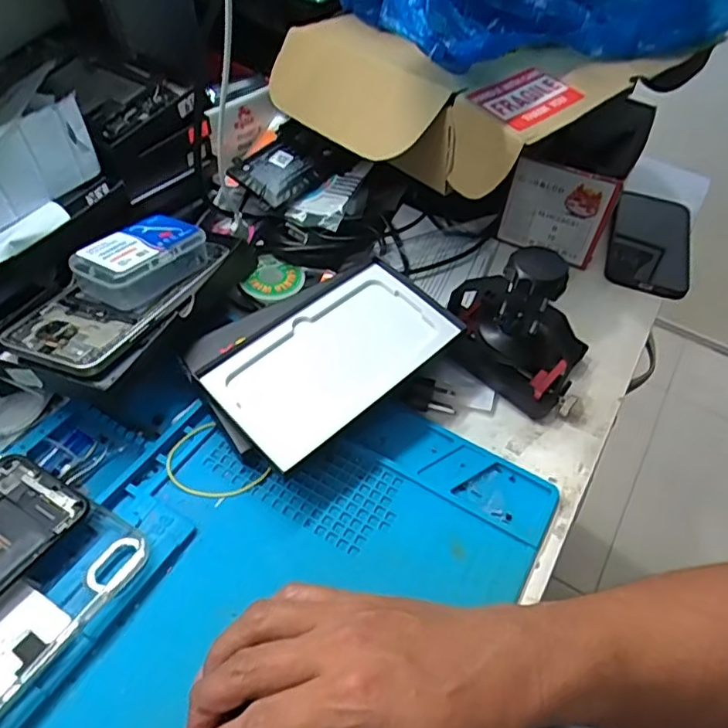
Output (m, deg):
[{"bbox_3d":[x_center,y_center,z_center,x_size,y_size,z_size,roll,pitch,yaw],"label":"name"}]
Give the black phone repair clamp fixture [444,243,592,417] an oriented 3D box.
[{"bbox_3d":[0.109,-0.034,0.432,0.108,0.101,0.047,34,54,21],"label":"black phone repair clamp fixture"}]

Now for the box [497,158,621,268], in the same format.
[{"bbox_3d":[0.173,-0.138,0.539,0.089,0.088,0.017,21,50,12],"label":"box"}]

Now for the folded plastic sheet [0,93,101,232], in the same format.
[{"bbox_3d":[-0.243,-0.131,0.408,0.023,0.055,0.136,24,51,14],"label":"folded plastic sheet"}]

